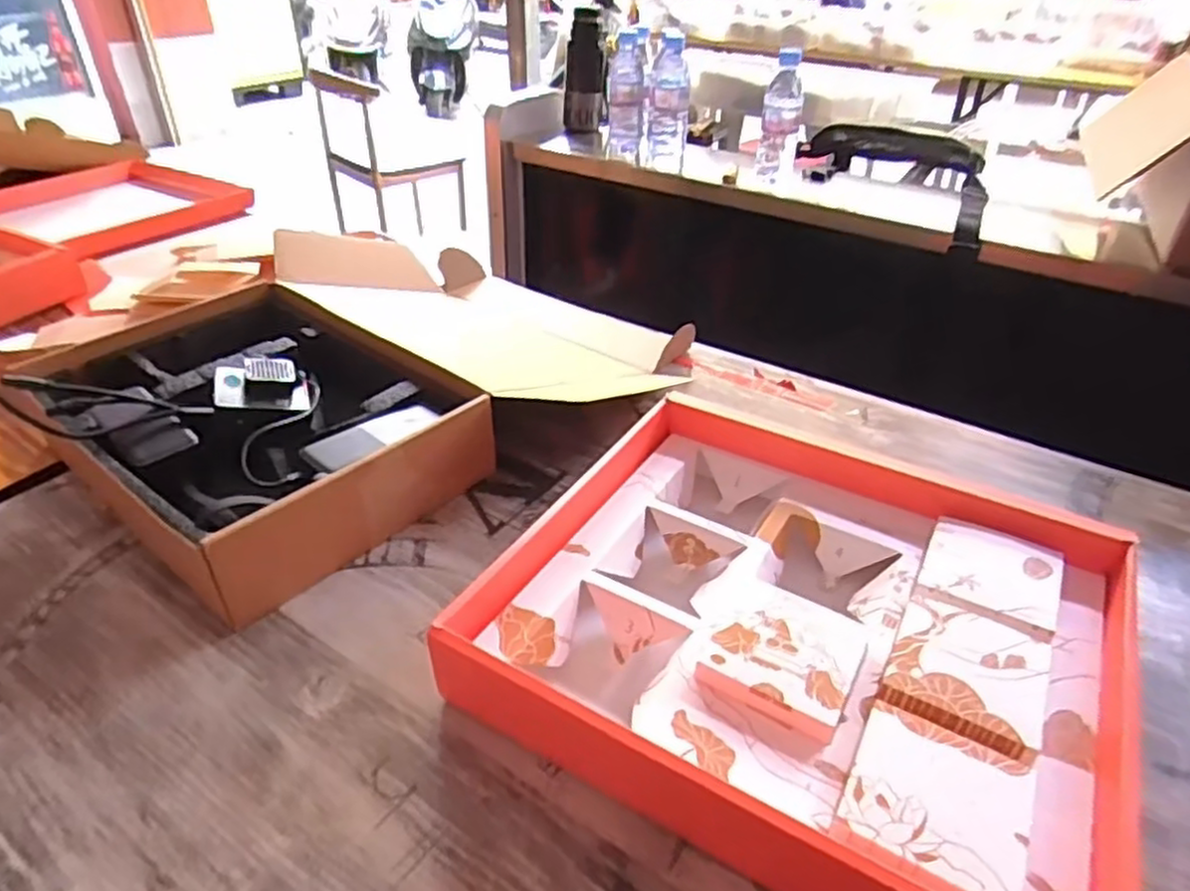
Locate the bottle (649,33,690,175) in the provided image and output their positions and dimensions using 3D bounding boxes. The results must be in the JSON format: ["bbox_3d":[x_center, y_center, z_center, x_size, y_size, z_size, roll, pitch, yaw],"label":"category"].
[{"bbox_3d":[0.124,-0.568,1.240,0.065,0.194,0.058,1,36,1],"label":"bottle"}]

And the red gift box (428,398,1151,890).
[{"bbox_3d":[0.140,0.112,0.509,0.383,0.066,0.353,20,40,24],"label":"red gift box"}]

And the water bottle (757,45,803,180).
[{"bbox_3d":[0.278,-0.480,1.111,0.059,0.187,0.062,7,37,9],"label":"water bottle"}]

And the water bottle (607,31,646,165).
[{"bbox_3d":[0.053,-0.582,1.250,0.060,0.187,0.067,1,36,1],"label":"water bottle"}]

